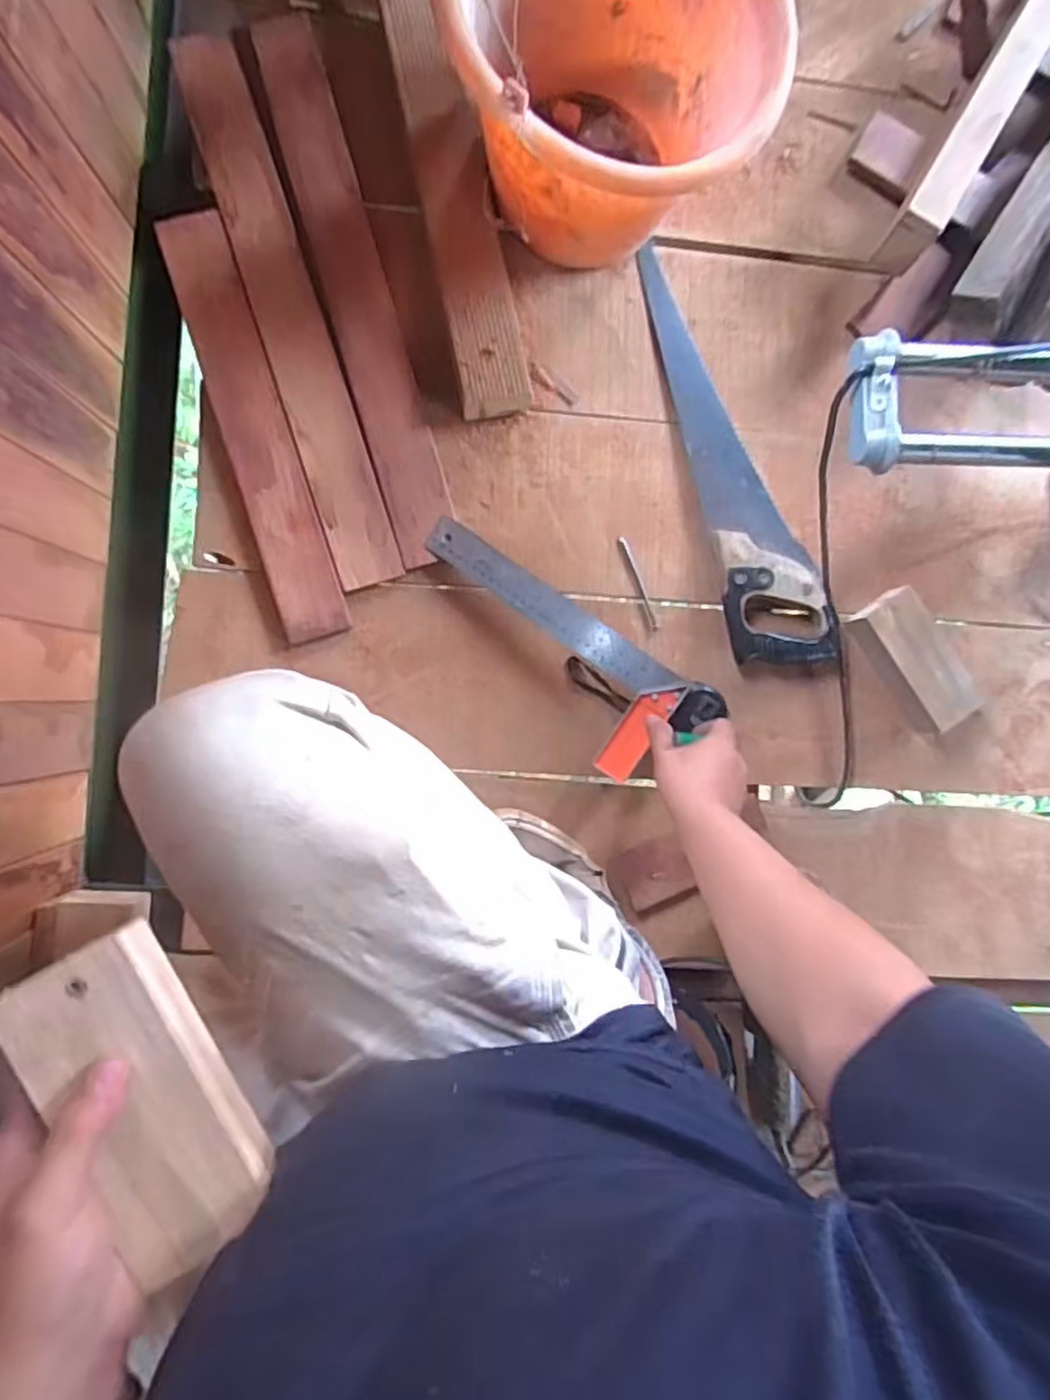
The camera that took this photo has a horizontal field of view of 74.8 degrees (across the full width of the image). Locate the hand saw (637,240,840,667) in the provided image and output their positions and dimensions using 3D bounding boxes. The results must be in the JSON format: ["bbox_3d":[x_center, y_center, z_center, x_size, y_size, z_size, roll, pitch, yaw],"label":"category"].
[{"bbox_3d":[0.229,-0.262,0.734,0.111,0.029,0.469,-14,92,-6],"label":"hand saw"}]

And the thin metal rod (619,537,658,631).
[{"bbox_3d":[0.122,-0.124,0.733,0.008,0.004,0.104,-21,92,-5],"label":"thin metal rod"}]

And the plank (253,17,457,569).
[{"bbox_3d":[-0.170,-0.413,0.698,0.068,0.009,0.551,-17,92,-6],"label":"plank"}]

